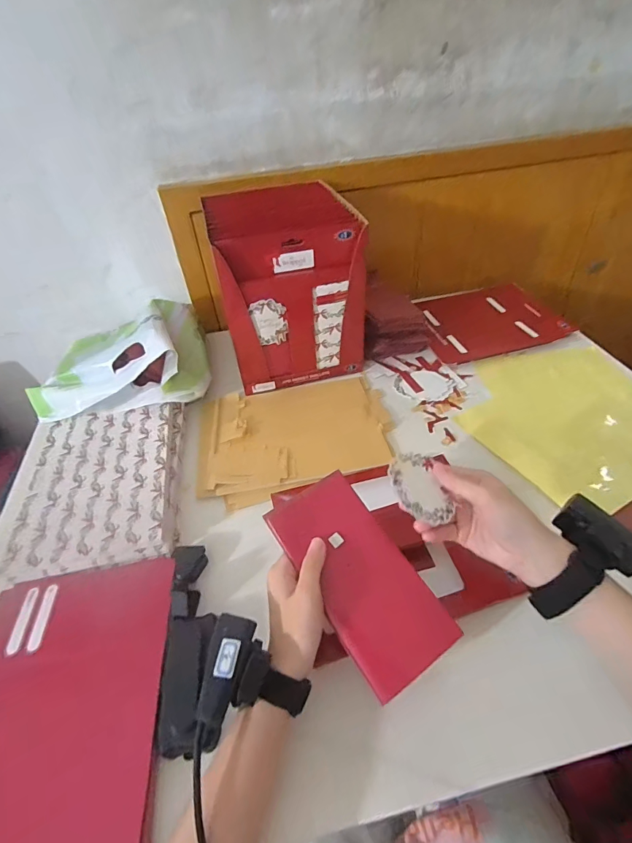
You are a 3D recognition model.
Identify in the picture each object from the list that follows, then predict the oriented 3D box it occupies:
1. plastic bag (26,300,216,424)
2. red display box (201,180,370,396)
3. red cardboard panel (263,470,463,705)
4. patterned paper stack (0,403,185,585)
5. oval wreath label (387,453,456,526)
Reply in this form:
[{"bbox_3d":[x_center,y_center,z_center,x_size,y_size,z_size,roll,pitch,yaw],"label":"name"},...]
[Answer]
[{"bbox_3d":[-0.285,-0.103,0.648,0.232,0.124,0.229,-3,42,4],"label":"plastic bag"},{"bbox_3d":[-0.048,-0.221,0.662,0.201,0.252,0.215,-13,43,-7],"label":"red display box"},{"bbox_3d":[0.038,0.134,0.363,0.086,0.014,0.176,-27,67,-21],"label":"red cardboard panel"},{"bbox_3d":[-0.285,0.077,0.533,0.206,0.034,0.243,-11,42,-5],"label":"patterned paper stack"},{"bbox_3d":[0.090,0.057,0.360,0.056,0.004,0.063,0,55,-28],"label":"oval wreath label"}]

